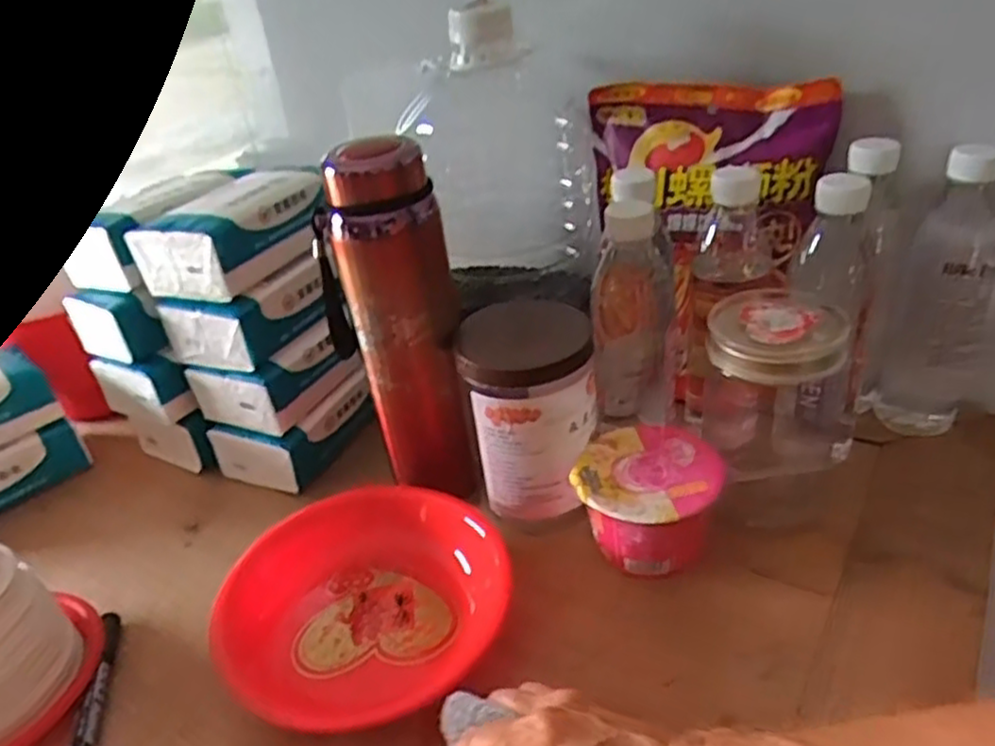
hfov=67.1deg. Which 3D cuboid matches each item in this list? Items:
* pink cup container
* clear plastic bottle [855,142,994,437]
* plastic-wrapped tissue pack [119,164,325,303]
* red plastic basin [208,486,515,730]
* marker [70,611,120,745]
[{"bbox_3d":[0.106,0.091,0.527,0.092,0.066,0.095,-5,34,4],"label":"pink cup container"},{"bbox_3d":[0.338,-0.061,0.571,0.067,0.227,0.061,17,41,32],"label":"clear plastic bottle"},{"bbox_3d":[-0.202,-0.113,0.587,0.100,0.053,0.136,15,39,33],"label":"plastic-wrapped tissue pack"},{"bbox_3d":[-0.083,0.149,0.494,0.154,0.058,0.184,18,41,32],"label":"red plastic basin"},{"bbox_3d":[-0.259,0.210,0.479,0.014,0.014,0.137,-13,34,-9],"label":"marker"}]

